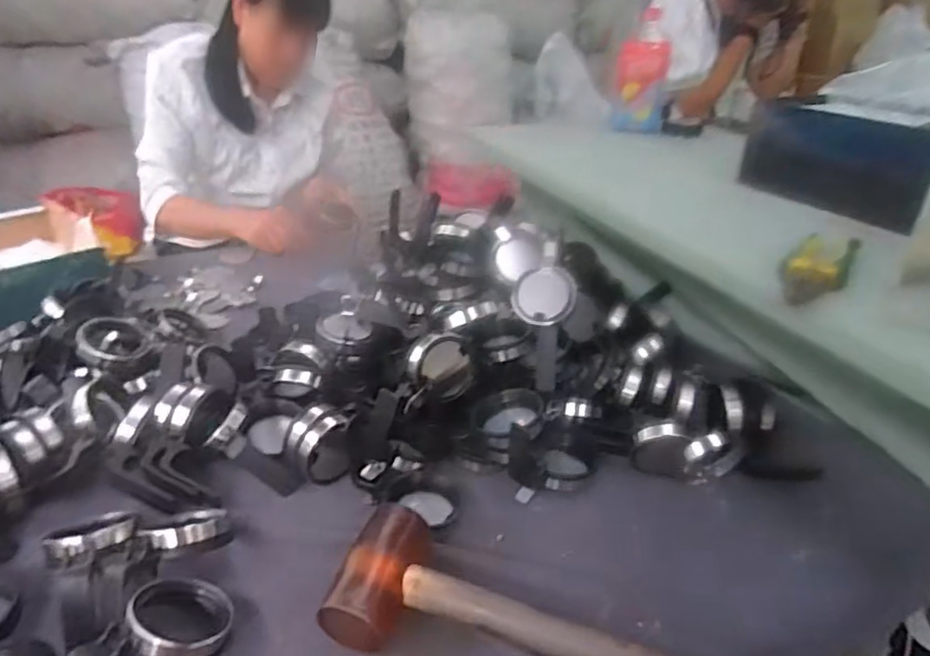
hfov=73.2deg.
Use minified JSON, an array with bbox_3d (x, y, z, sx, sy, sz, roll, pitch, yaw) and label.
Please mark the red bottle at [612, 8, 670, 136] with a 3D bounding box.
[{"bbox_3d":[0.332,-0.468,1.194,0.096,0.224,0.052,4,29,5],"label":"red bottle"}]

